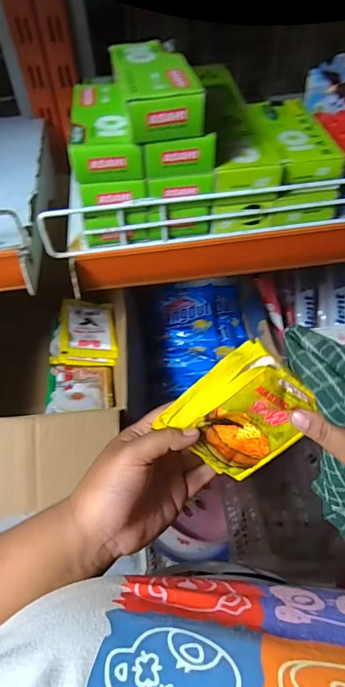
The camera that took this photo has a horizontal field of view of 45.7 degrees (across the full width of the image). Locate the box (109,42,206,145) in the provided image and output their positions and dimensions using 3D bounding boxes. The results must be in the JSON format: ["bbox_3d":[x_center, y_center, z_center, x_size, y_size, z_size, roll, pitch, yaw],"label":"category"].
[{"bbox_3d":[-0.014,-0.203,0.323,0.057,0.029,0.124,-9,51,-3],"label":"box"}]

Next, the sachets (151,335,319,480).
[{"bbox_3d":[0.054,0.058,0.312,0.084,0.108,0.014,40,32,-9],"label":"sachets"}]

